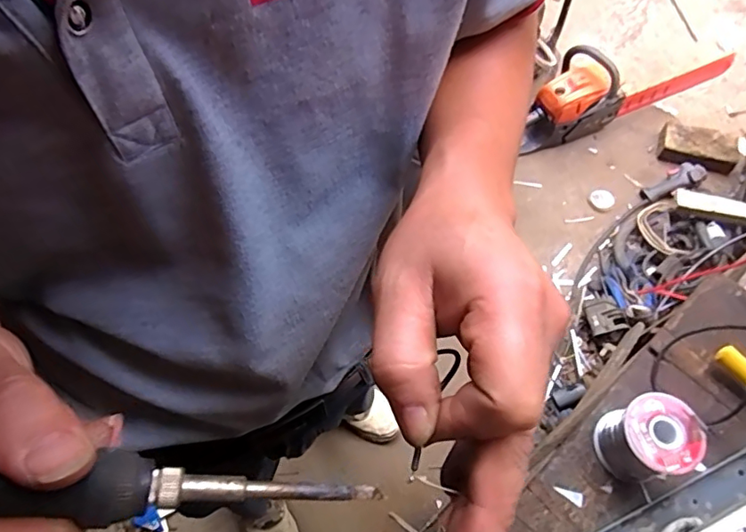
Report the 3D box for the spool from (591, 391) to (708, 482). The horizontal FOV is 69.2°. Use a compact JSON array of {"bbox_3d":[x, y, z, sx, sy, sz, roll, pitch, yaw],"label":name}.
[{"bbox_3d":[0.224,0.141,0.443,0.062,0.064,0.060,-1,64,2],"label":"spool"}]

